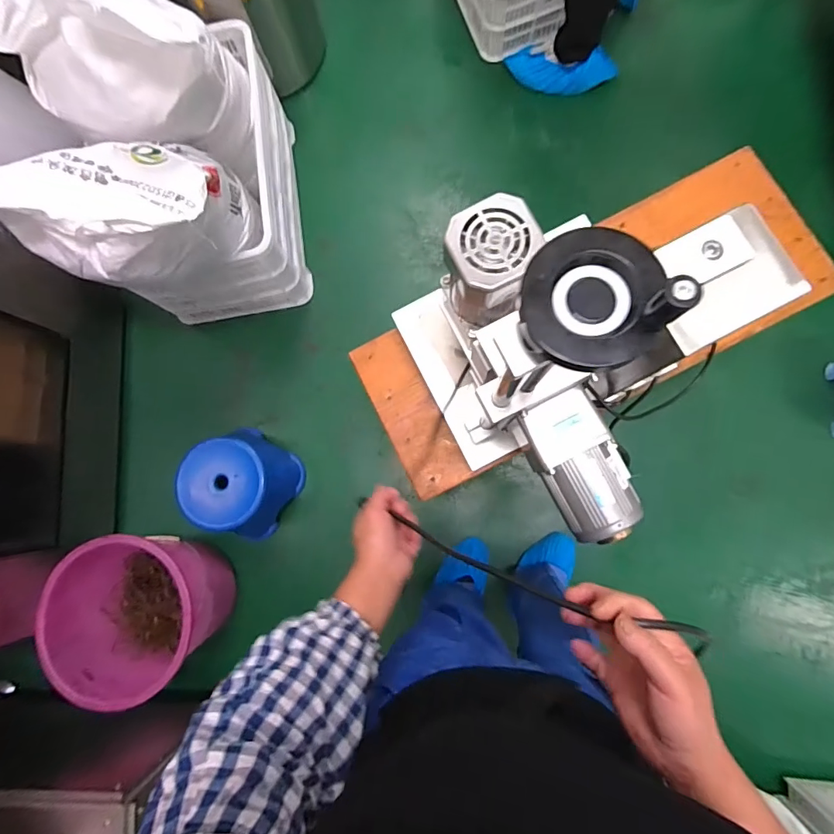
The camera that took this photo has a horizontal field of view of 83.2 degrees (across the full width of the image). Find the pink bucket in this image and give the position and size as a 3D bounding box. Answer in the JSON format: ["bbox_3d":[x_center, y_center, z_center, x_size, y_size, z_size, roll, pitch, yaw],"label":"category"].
[{"bbox_3d":[-0.644,0.453,1.125,0.374,0.281,0.343,-1,81,5],"label":"pink bucket"}]

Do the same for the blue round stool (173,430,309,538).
[{"bbox_3d":[-0.450,0.160,1.197,0.223,0.213,0.224,34,86,9],"label":"blue round stool"}]

